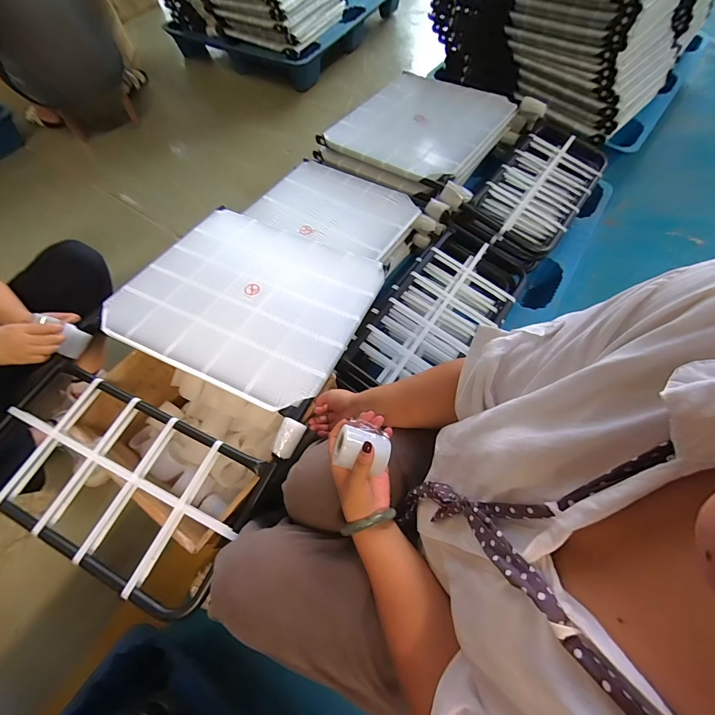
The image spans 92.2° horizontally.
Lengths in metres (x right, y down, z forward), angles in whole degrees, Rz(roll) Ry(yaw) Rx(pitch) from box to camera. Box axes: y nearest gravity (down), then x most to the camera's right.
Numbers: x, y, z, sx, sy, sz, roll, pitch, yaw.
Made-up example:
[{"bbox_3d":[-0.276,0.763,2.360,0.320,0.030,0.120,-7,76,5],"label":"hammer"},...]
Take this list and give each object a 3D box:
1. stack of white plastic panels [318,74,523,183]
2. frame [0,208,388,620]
[{"bbox_3d":[0.219,-0.793,1.158,0.476,0.068,0.541,34,71,22],"label":"stack of white plastic panels"},{"bbox_3d":[-0.327,-0.015,0.745,0.536,0.062,0.830,23,66,13],"label":"frame"}]

